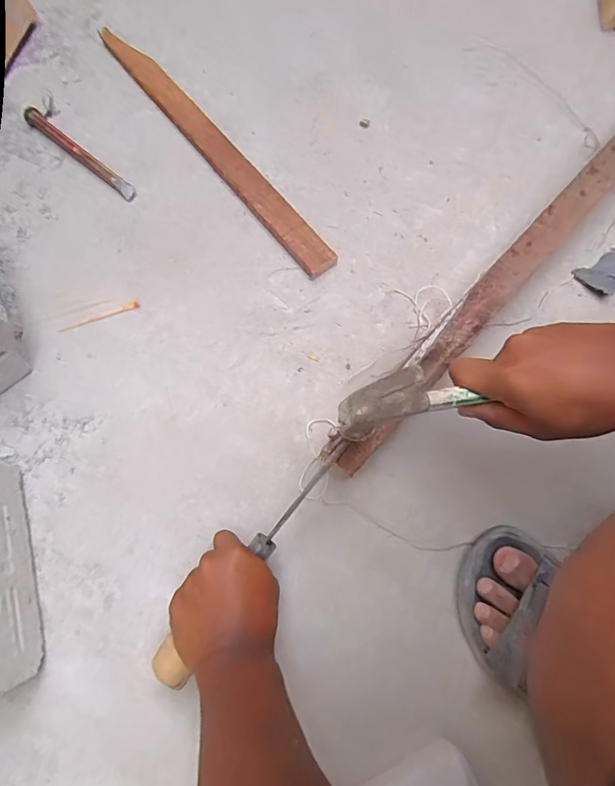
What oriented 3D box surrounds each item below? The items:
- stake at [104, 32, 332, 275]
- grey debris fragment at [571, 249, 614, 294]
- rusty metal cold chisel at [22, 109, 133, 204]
[{"bbox_3d":[-0.120,-0.313,0.579,0.043,0.013,0.453,-38,76,-9],"label":"stake"},{"bbox_3d":[0.339,-0.142,0.526,0.061,0.015,0.043,-43,77,-10],"label":"grey debris fragment"},{"bbox_3d":[-0.287,-0.301,0.580,0.191,0.014,0.020,39,78,12],"label":"rusty metal cold chisel"}]

